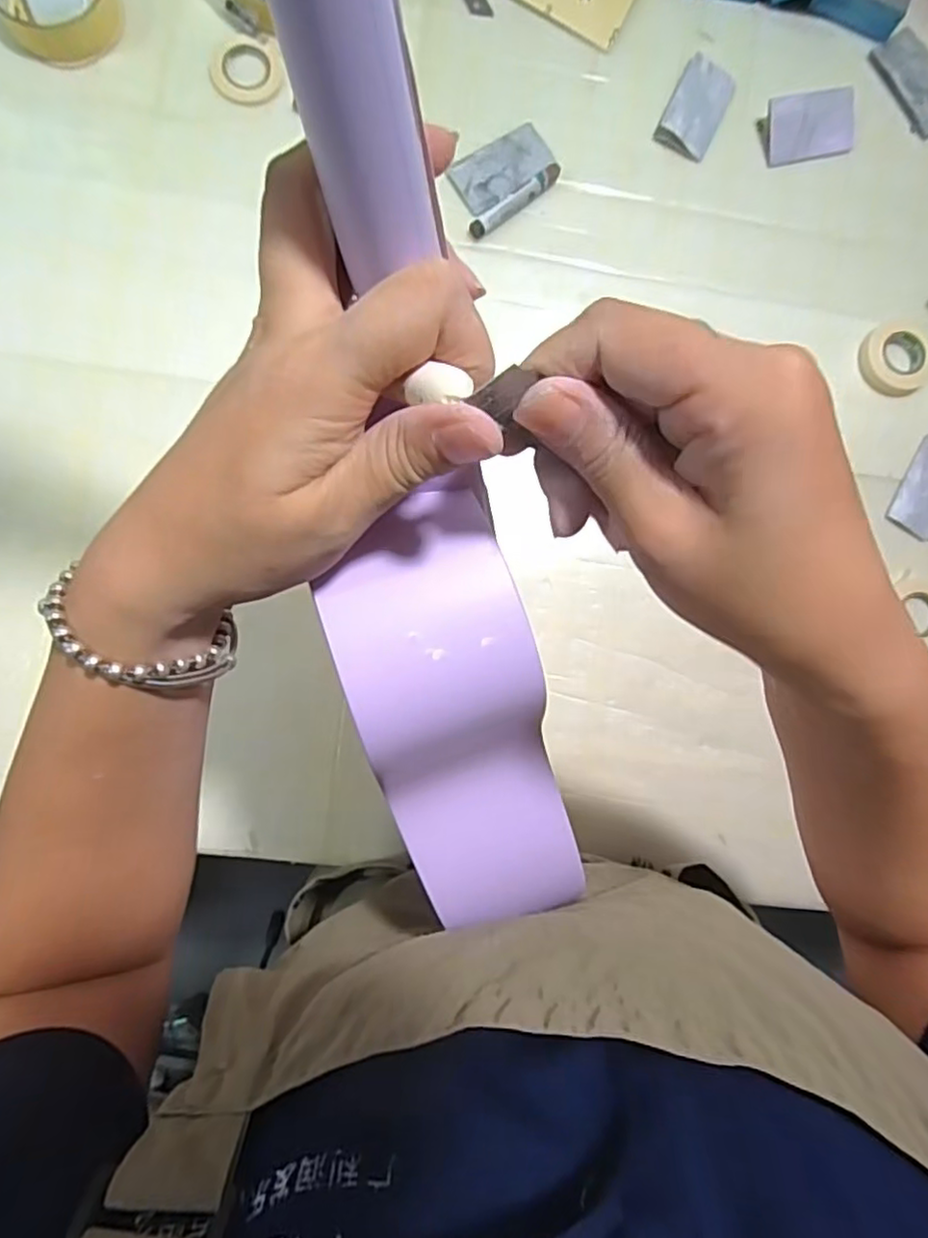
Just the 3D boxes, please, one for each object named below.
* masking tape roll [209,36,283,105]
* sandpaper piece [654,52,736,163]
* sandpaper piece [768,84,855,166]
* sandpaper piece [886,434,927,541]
[{"bbox_3d":[-0.157,-0.395,0.467,0.050,0.004,0.049,0,88,-5],"label":"masking tape roll"},{"bbox_3d":[0.177,-0.387,0.491,0.042,0.009,0.072,26,86,-4],"label":"sandpaper piece"},{"bbox_3d":[0.265,-0.376,0.492,0.069,0.017,0.040,-13,89,-5],"label":"sandpaper piece"},{"bbox_3d":[0.356,-0.100,0.498,0.040,0.010,0.075,29,86,-3],"label":"sandpaper piece"}]

